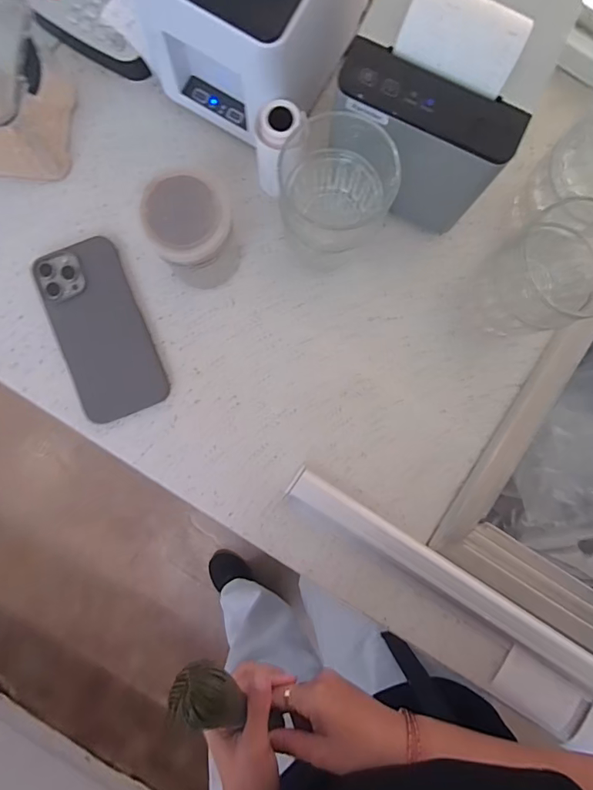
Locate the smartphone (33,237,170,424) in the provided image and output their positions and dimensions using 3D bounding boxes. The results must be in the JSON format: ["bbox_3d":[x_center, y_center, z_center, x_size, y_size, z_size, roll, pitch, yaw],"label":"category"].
[{"bbox_3d":[-0.182,-0.060,0.411,0.078,0.016,0.160,-21,89,-1],"label":"smartphone"}]

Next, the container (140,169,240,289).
[{"bbox_3d":[-0.084,-0.132,0.371,0.062,0.101,0.065,0,88,-1],"label":"container"}]

